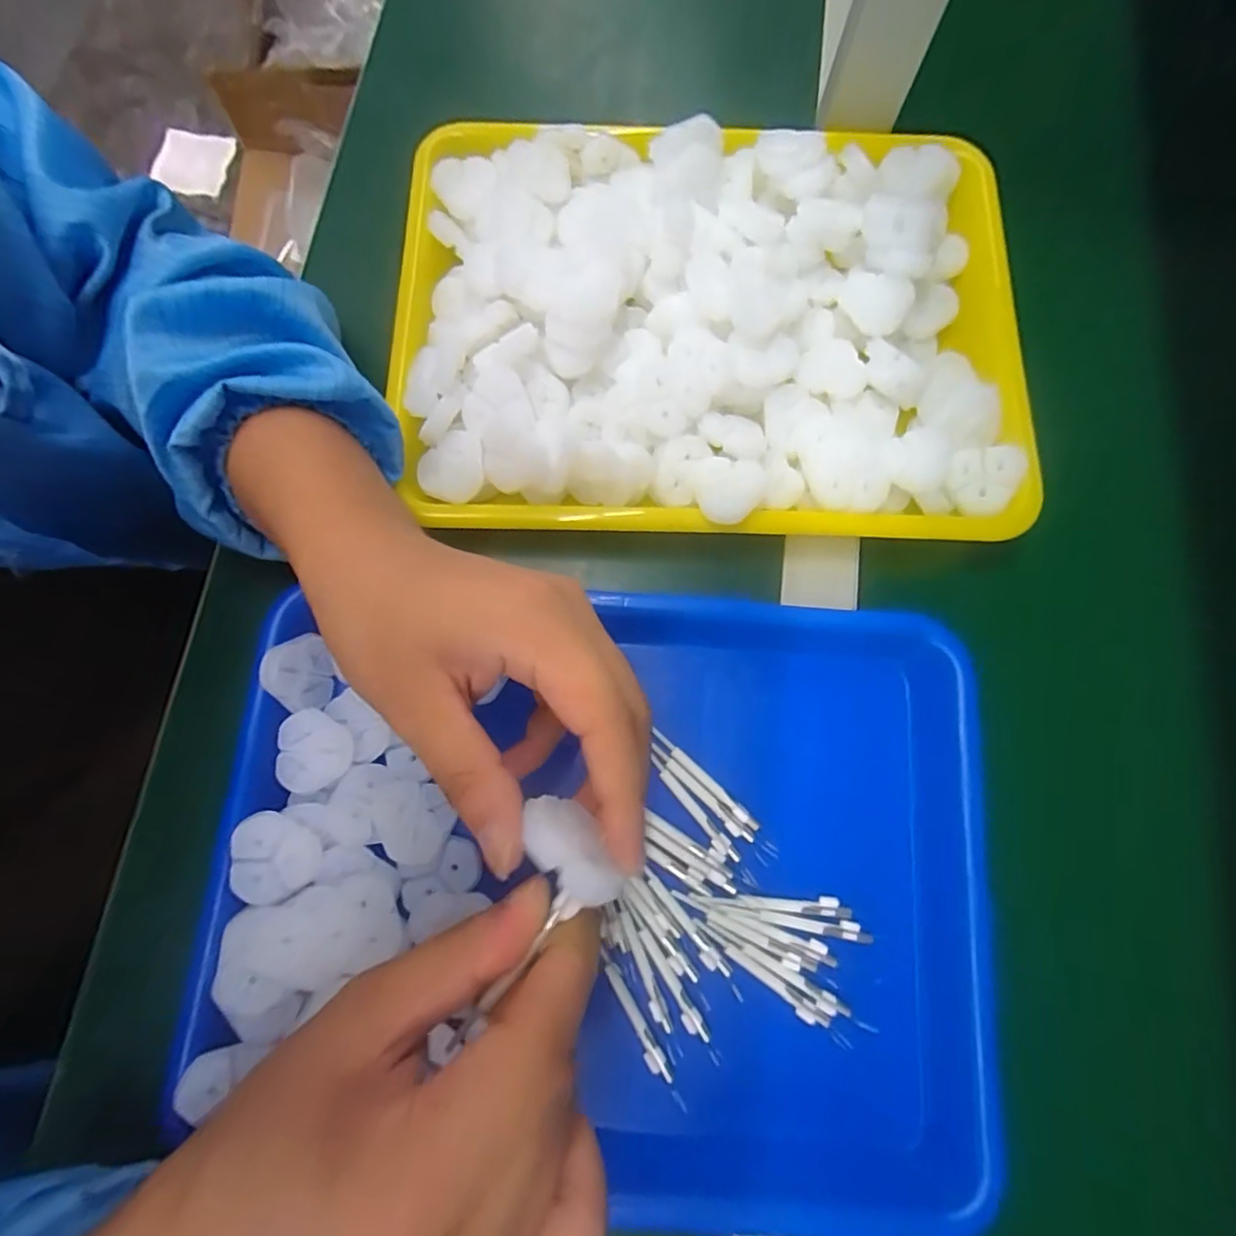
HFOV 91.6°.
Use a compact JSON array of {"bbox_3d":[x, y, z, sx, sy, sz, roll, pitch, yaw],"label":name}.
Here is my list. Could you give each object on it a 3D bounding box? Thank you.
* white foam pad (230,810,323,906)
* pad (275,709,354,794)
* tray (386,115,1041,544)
[{"bbox_3d":[-0.148,0.103,0.256,0.035,0.010,0.033,37,79,8],"label":"white foam pad"},{"bbox_3d":[-0.139,0.061,0.275,0.032,0.006,0.035,-1,77,-1],"label":"pad"},{"bbox_3d":[0.049,-0.164,0.322,0.338,0.038,0.245,2,77,0],"label":"tray"}]

